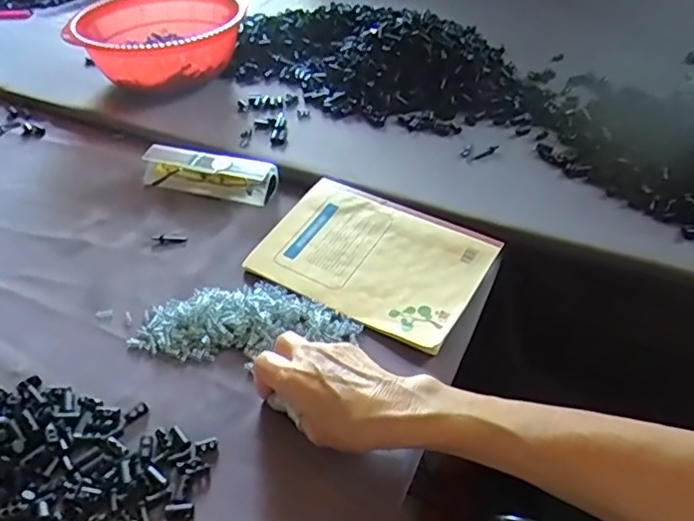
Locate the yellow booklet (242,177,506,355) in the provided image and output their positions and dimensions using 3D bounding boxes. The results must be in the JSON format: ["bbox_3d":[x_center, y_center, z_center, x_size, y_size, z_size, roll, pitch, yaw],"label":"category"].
[{"bbox_3d":[0.023,-0.007,0.557,0.206,0.009,0.144,24,55,25],"label":"yellow booklet"}]

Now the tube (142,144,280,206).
[{"bbox_3d":[-0.158,-0.103,0.664,0.153,0.028,0.045,13,44,16],"label":"tube"}]

